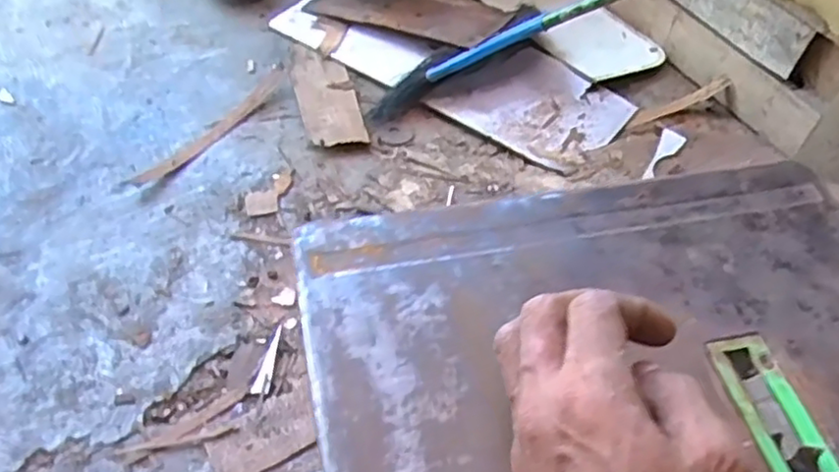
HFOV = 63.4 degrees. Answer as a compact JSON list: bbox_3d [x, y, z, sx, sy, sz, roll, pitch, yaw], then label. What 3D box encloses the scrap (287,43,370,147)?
[{"bbox_3d":[-0.143,-0.218,1.025,0.085,0.016,0.242,-13,52,-11],"label":"scrap"}]

